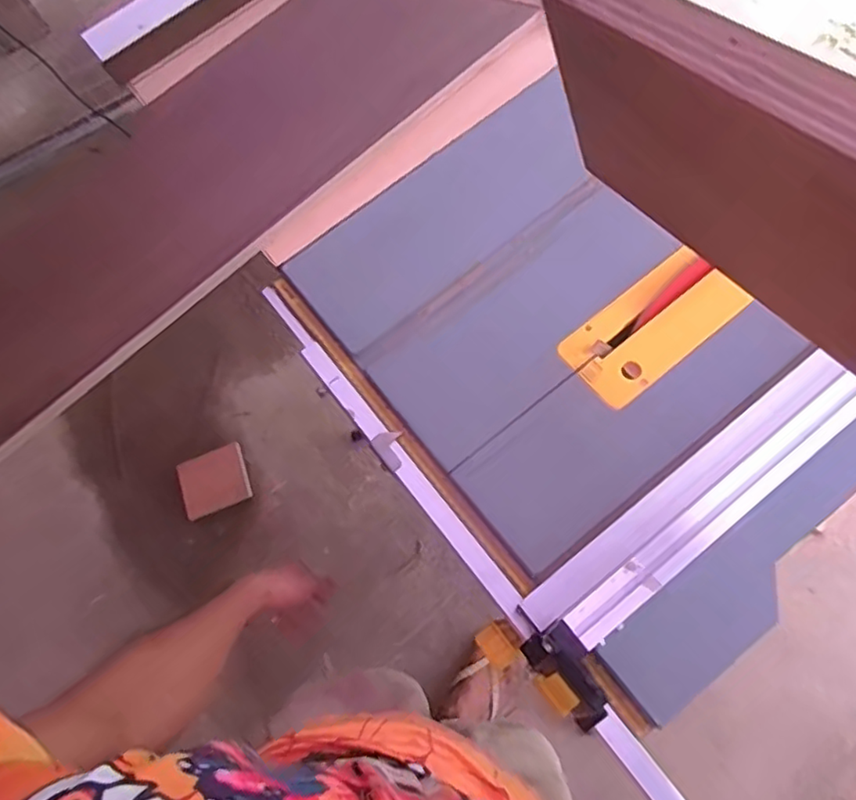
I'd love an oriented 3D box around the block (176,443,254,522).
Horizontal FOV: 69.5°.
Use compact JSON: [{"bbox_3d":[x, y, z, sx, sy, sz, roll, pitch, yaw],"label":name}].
[{"bbox_3d":[-0.544,0.204,1.570,0.168,0.034,0.150,-24,68,-1],"label":"block"}]

